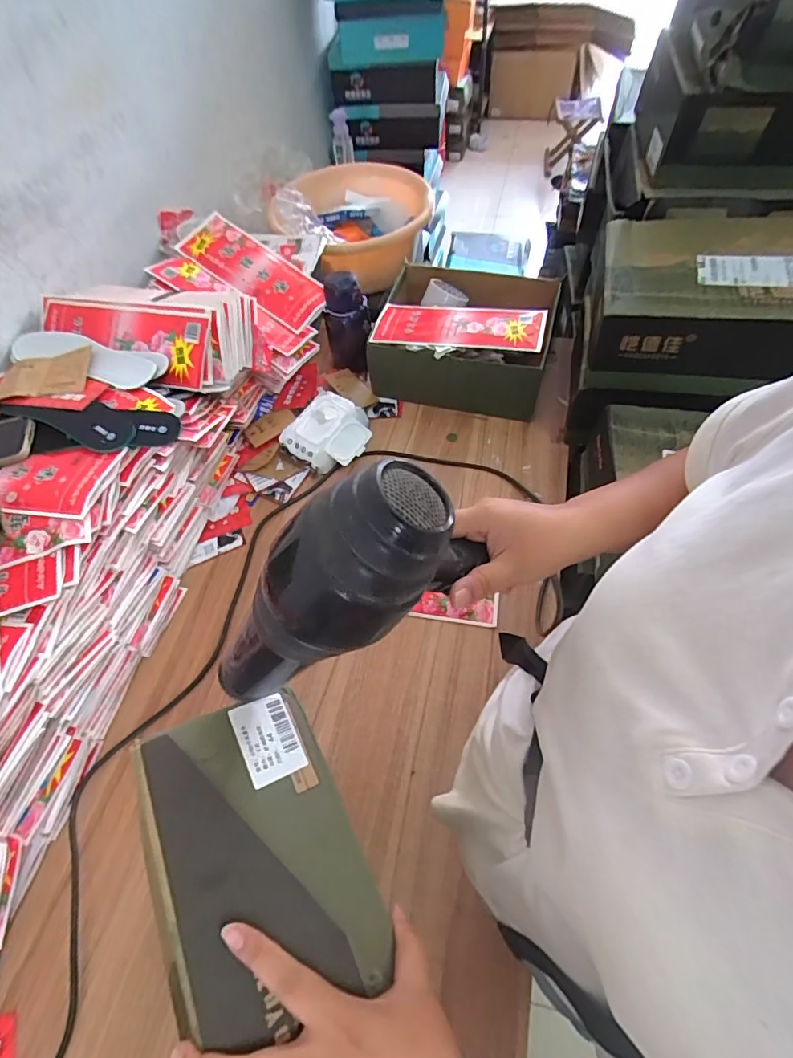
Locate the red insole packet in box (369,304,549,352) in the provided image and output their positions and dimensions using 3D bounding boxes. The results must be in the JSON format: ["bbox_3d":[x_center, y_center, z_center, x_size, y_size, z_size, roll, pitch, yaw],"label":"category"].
[{"bbox_3d":[0.109,-0.364,0.863,0.300,0.016,0.119,8,58,13],"label":"red insole packet in box"}]

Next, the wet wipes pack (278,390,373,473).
[{"bbox_3d":[-0.119,-0.179,0.887,0.127,0.063,0.148,32,66,20],"label":"wet wipes pack"}]

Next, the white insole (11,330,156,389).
[{"bbox_3d":[-0.483,-0.266,0.746,0.246,0.022,0.068,18,62,14],"label":"white insole"}]

